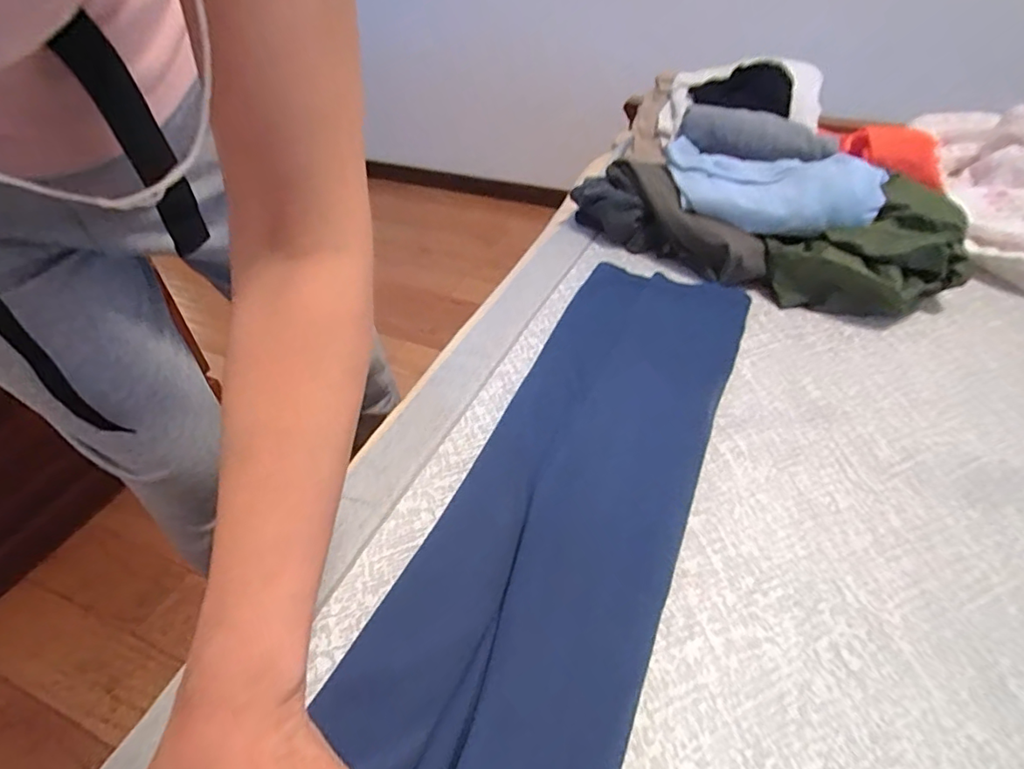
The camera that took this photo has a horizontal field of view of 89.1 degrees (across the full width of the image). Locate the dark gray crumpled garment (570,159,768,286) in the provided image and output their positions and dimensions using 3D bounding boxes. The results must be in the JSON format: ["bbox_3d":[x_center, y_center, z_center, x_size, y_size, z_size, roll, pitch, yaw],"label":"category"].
[{"bbox_3d":[0.221,-0.240,0.739,0.104,0.090,0.311,-35,51,-30],"label":"dark gray crumpled garment"}]

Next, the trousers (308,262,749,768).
[{"bbox_3d":[0.043,0.091,0.415,0.197,0.061,0.708,14,42,17],"label":"trousers"}]

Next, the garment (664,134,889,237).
[{"bbox_3d":[0.338,-0.266,0.694,0.268,0.063,0.156,13,44,13],"label":"garment"}]

